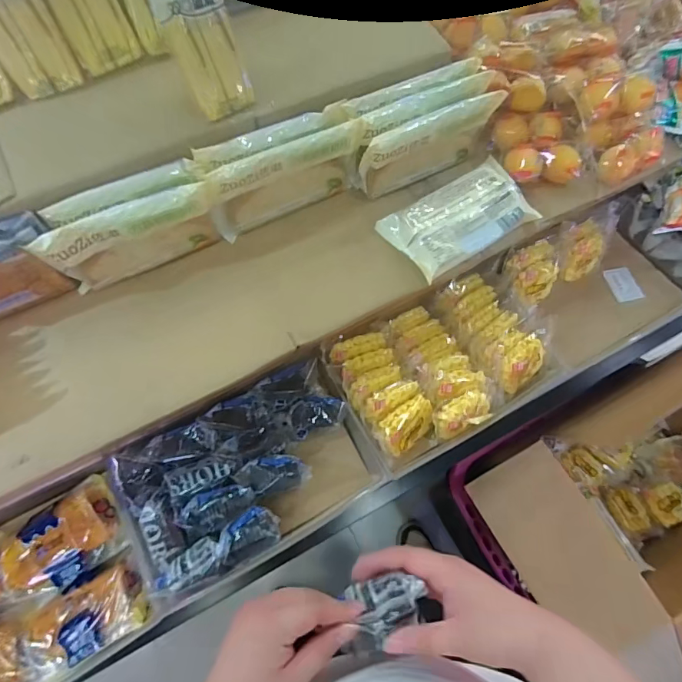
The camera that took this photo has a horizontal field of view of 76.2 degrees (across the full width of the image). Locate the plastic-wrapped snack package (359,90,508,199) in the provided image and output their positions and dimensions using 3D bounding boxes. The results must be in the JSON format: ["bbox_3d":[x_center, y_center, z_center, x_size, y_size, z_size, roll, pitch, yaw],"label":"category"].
[{"bbox_3d":[0.109,-0.237,0.535,0.186,0.088,0.023,-29,73,-13],"label":"plastic-wrapped snack package"}]

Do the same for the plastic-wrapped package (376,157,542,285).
[{"bbox_3d":[0.150,-0.157,0.541,0.180,0.022,0.100,-32,73,-14],"label":"plastic-wrapped package"}]

